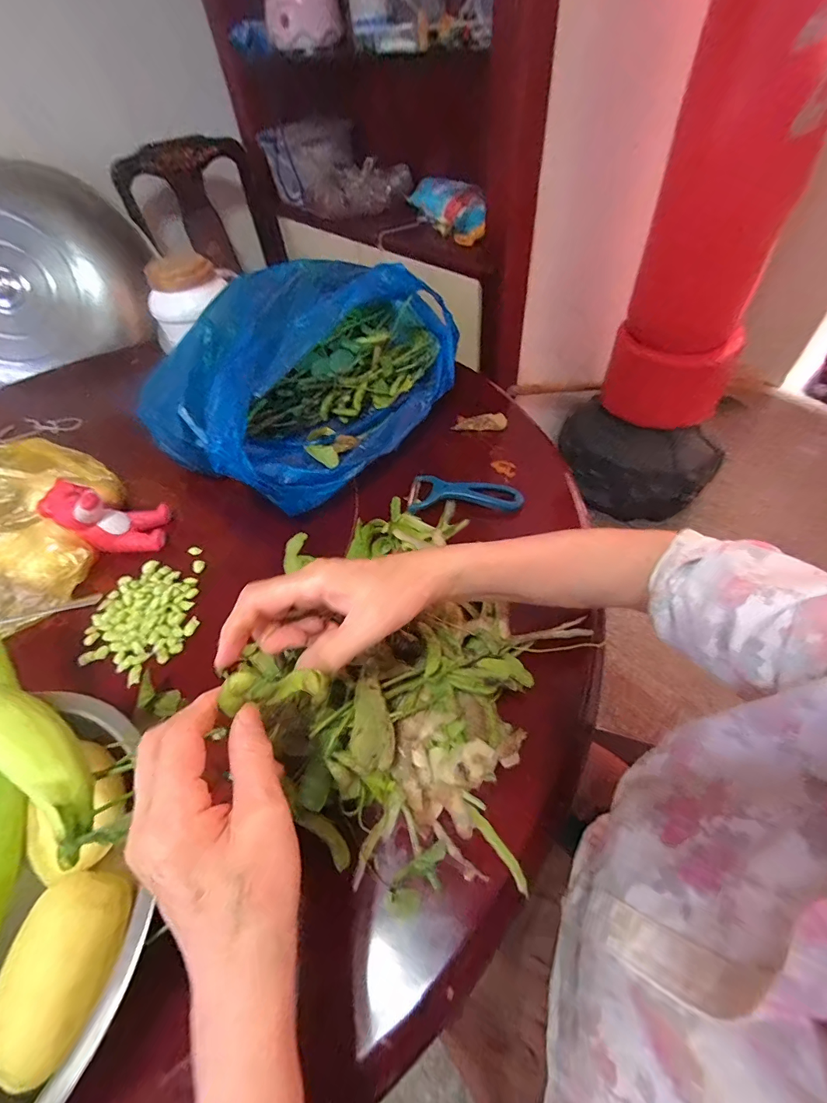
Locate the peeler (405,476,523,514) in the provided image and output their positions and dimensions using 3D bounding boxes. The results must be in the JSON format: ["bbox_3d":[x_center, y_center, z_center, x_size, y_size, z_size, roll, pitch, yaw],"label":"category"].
[{"bbox_3d":[0.067,-0.077,0.566,0.141,0.021,0.064,3,52,8],"label":"peeler"}]

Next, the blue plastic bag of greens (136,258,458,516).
[{"bbox_3d":[-0.130,-0.245,0.625,0.261,0.172,0.370,23,57,22],"label":"blue plastic bag of greens"}]

